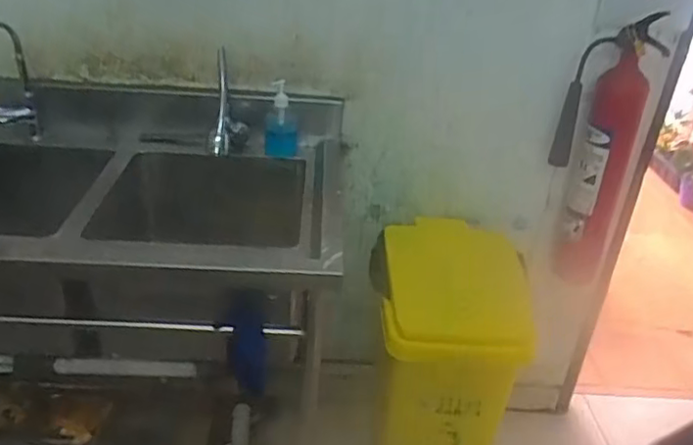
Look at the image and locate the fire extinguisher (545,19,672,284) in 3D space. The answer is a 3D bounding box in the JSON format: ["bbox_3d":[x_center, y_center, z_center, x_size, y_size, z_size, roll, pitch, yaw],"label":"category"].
[{"bbox_3d":[0.587,-0.153,1.519,0.181,0.646,0.188,16,30,17],"label":"fire extinguisher"}]

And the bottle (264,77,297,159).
[{"bbox_3d":[-0.148,-0.241,1.451,0.073,0.180,0.044,3,29,-4],"label":"bottle"}]

